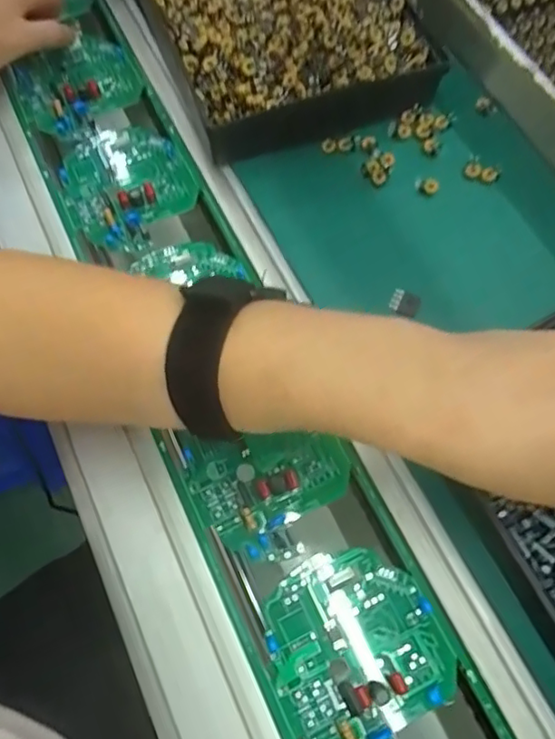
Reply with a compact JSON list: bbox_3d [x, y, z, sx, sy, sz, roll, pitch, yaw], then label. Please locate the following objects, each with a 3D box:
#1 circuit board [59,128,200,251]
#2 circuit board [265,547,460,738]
[{"bbox_3d":[-0.100,-0.124,0.385,0.082,0.007,0.091,-22,69,-10],"label":"circuit board"},{"bbox_3d":[0.037,0.133,0.280,0.082,0.009,0.082,-25,70,-11],"label":"circuit board"}]

